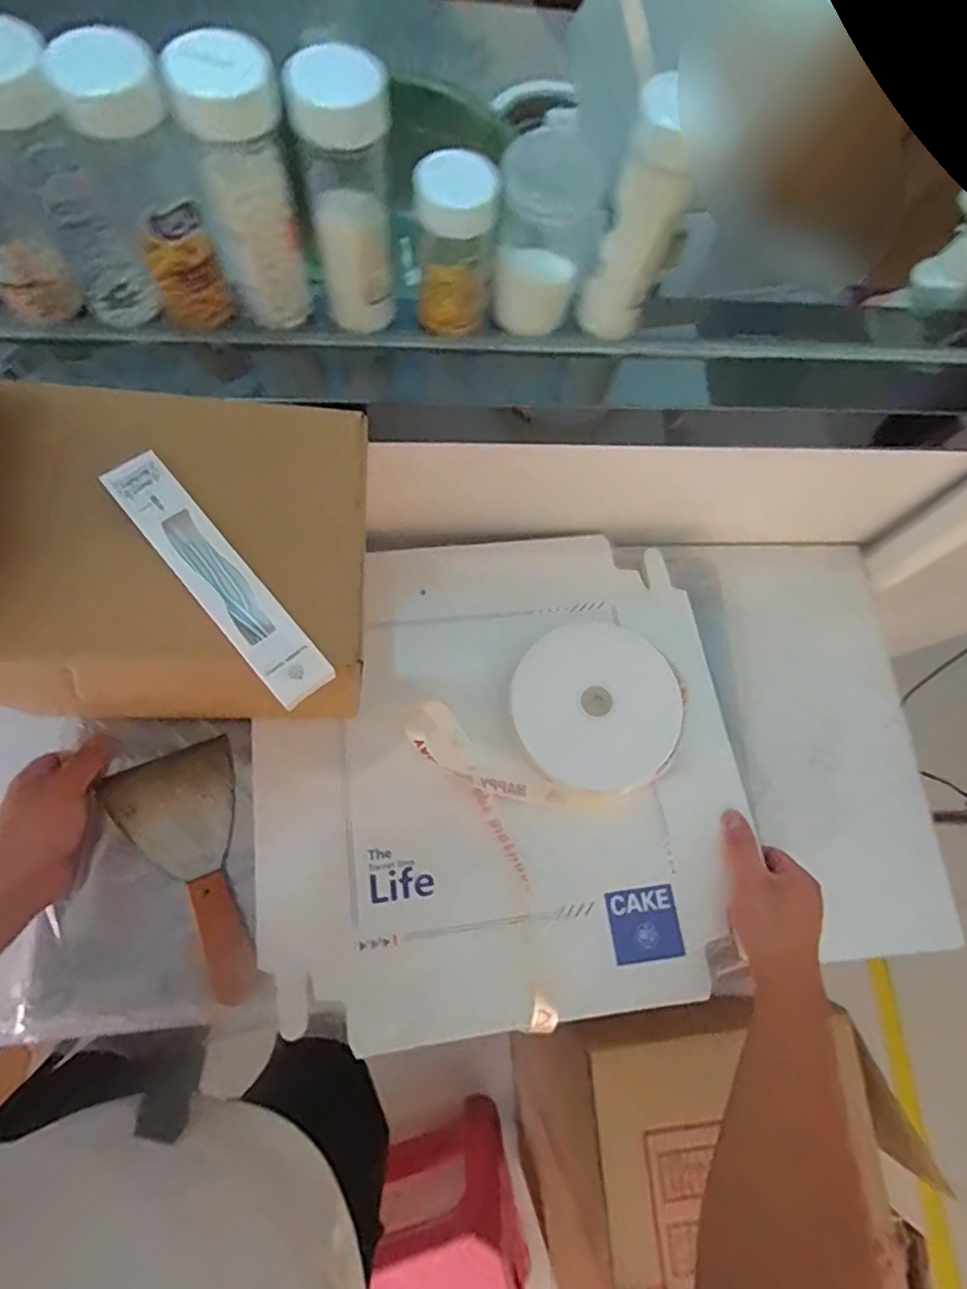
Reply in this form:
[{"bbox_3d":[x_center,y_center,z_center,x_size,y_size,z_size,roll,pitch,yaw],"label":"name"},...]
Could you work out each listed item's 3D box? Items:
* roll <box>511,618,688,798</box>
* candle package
[{"bbox_3d":[0.098,0.053,0.494,0.135,0.026,0.143,-28,78,-18],"label":"roll"},{"bbox_3d":[-0.143,-0.037,0.312,0.032,0.024,0.160,-38,82,-20],"label":"candle package"}]

